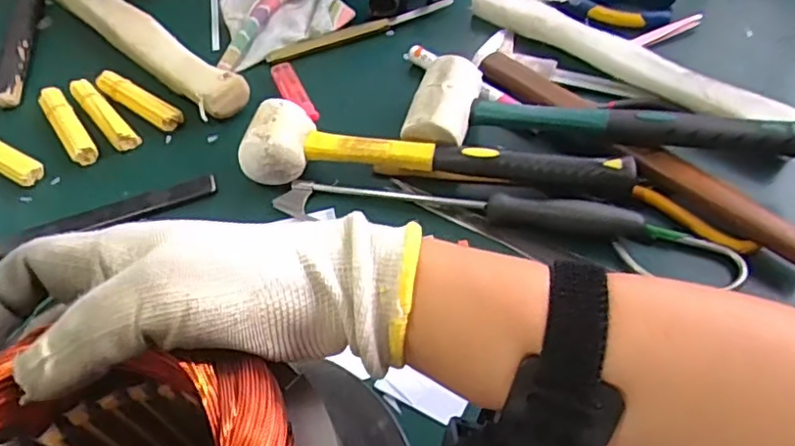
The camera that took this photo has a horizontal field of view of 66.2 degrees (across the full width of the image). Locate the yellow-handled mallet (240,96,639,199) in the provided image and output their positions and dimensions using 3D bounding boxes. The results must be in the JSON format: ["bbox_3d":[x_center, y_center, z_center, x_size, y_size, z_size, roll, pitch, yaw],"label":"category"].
[{"bbox_3d":[0.022,-0.049,0.450,0.282,0.047,0.059,3,54,8],"label":"yellow-handled mallet"}]

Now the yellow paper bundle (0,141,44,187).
[{"bbox_3d":[-0.338,-0.056,0.516,0.096,0.022,0.022,24,60,22],"label":"yellow paper bundle"}]

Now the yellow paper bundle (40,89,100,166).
[{"bbox_3d":[-0.287,-0.085,0.533,0.020,0.016,0.101,-33,57,-17],"label":"yellow paper bundle"}]

